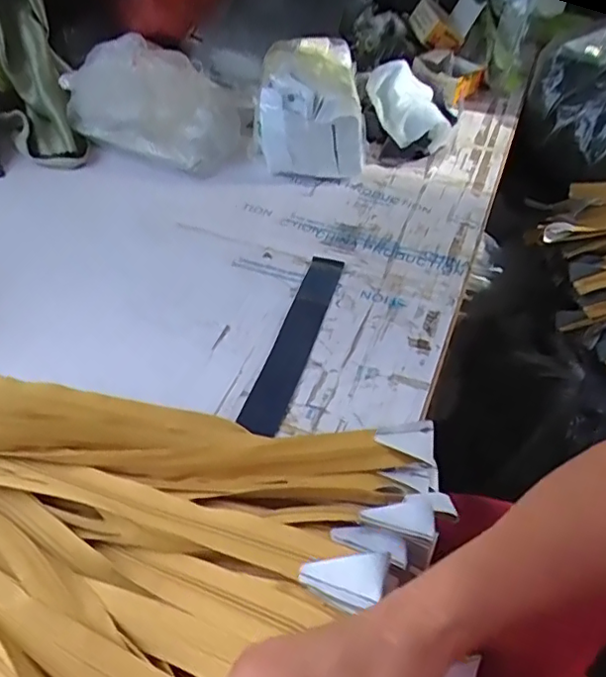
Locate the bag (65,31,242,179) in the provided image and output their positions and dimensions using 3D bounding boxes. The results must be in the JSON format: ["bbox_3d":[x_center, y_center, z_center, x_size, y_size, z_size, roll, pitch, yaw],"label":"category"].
[{"bbox_3d":[-0.190,-0.317,0.780,0.230,0.123,0.123,17,51,14],"label":"bag"}]

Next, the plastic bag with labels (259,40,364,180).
[{"bbox_3d":[0.016,-0.321,0.788,0.129,0.127,0.191,3,49,3],"label":"plastic bag with labels"}]

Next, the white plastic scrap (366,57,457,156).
[{"bbox_3d":[0.150,-0.333,0.840,0.083,0.062,0.165,-10,50,-9],"label":"white plastic scrap"}]

